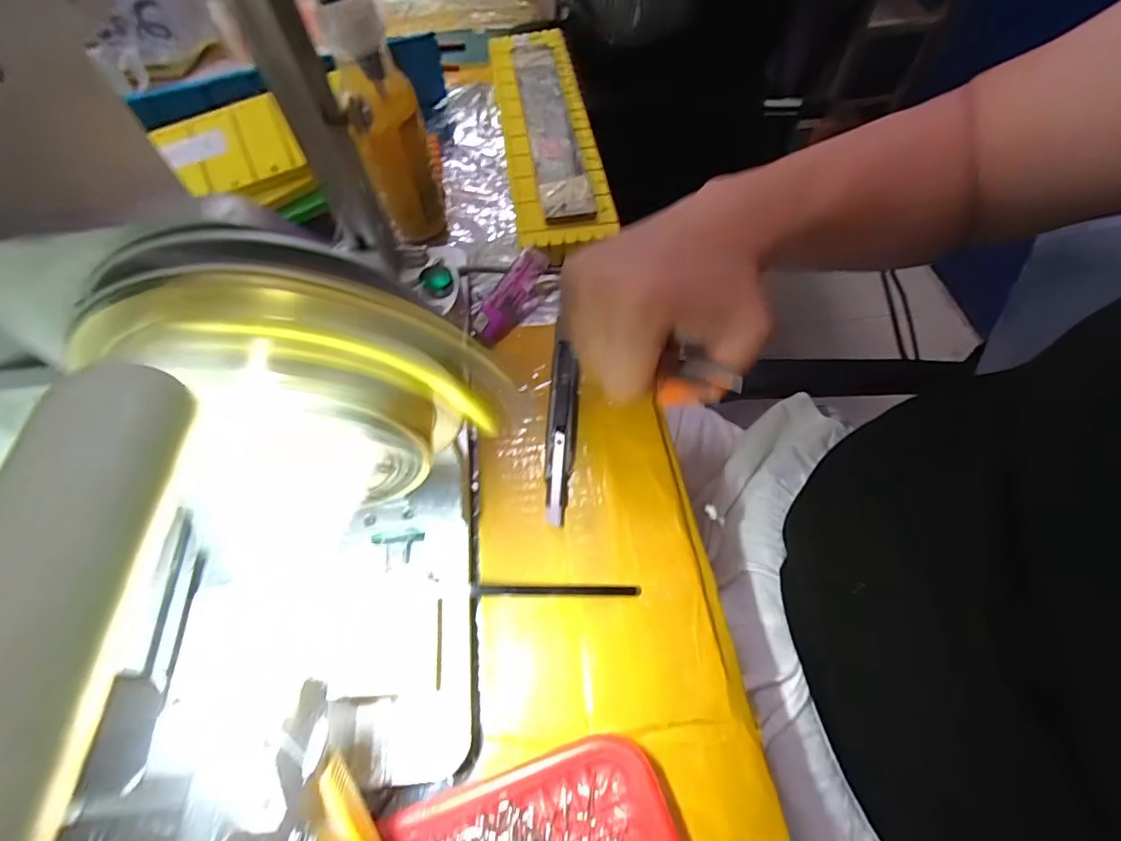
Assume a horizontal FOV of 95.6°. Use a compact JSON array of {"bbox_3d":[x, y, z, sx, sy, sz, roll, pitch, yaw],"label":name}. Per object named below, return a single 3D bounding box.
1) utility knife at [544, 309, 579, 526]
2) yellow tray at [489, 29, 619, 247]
[{"bbox_3d":[0.001,-0.001,0.320,0.018,0.010,0.129,3,73,-1],"label":"utility knife"},{"bbox_3d":[-0.015,-0.279,0.483,0.081,0.037,0.341,-6,60,-7],"label":"yellow tray"}]

